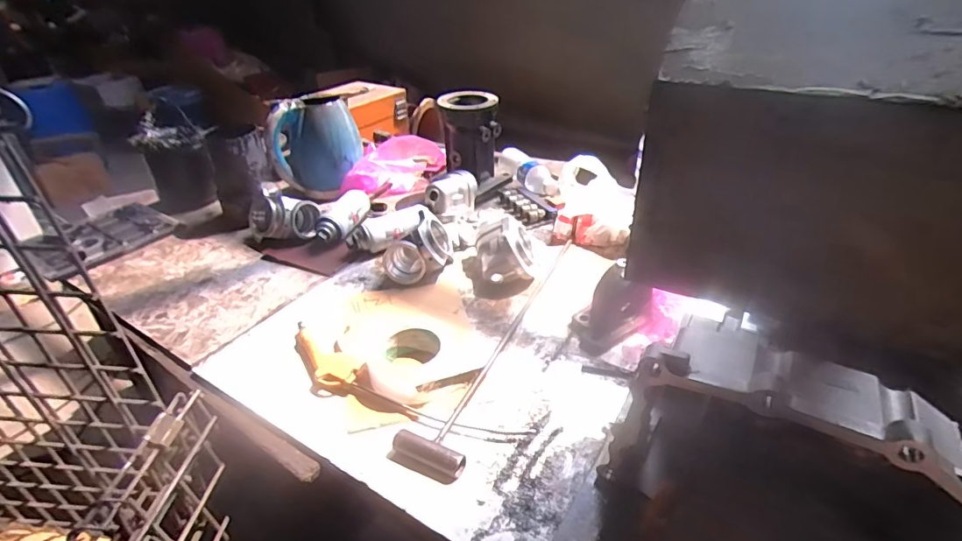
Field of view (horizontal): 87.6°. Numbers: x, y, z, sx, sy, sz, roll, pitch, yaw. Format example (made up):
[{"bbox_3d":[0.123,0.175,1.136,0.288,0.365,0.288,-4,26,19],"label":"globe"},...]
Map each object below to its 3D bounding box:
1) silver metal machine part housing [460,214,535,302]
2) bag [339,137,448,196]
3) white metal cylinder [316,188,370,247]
[{"bbox_3d":[0.031,-0.033,0.848,0.125,0.085,0.128,0,34,3],"label":"silver metal machine part housing"},{"bbox_3d":[-0.210,-0.246,1.196,0.265,0.105,0.082,-19,37,-23],"label":"bag"},{"bbox_3d":[-0.274,-0.113,1.005,0.060,0.045,0.170,7,35,13],"label":"white metal cylinder"}]

